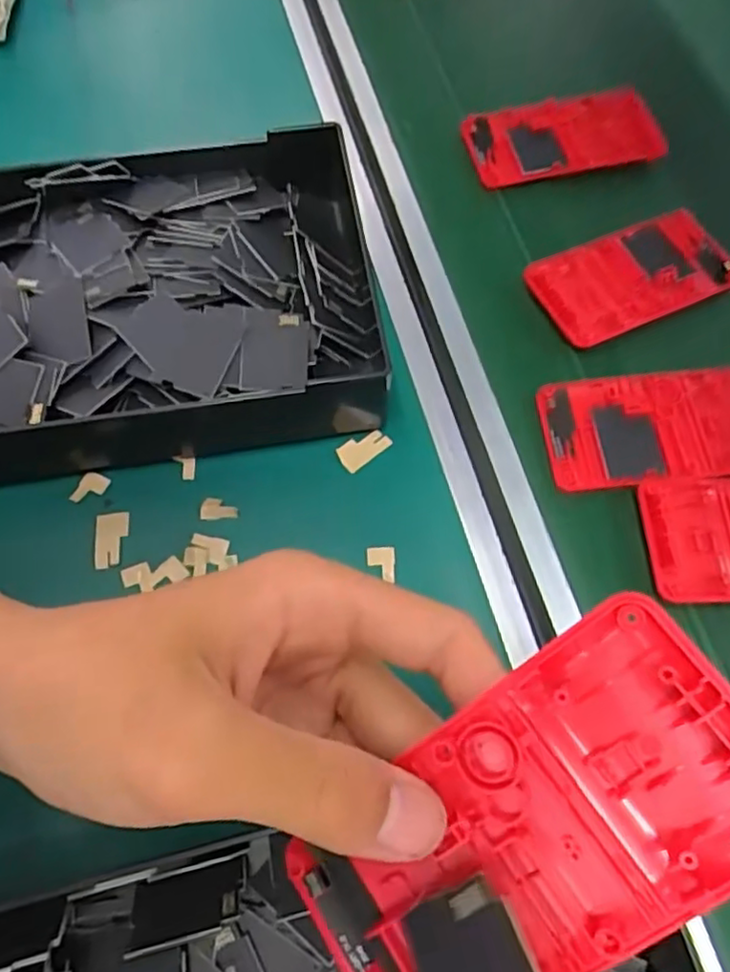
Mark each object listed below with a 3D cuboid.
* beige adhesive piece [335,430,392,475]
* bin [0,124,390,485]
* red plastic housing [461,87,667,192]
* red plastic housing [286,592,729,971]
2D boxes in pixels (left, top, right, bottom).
[{"bbox_3d":[-0.001,-0.019,0.340,0.027,0.004,0.015,-35,72,-16],"label":"beige adhesive piece"},{"bbox_3d":[-0.125,-0.092,0.340,0.254,0.057,0.155,-9,67,-6],"label":"bin"},{"bbox_3d":[0.130,-0.227,0.436,0.125,0.018,0.058,-7,73,-4],"label":"red plastic housing"},{"bbox_3d":[0.037,0.085,0.158,0.120,0.013,0.059,-42,68,14],"label":"red plastic housing"}]

